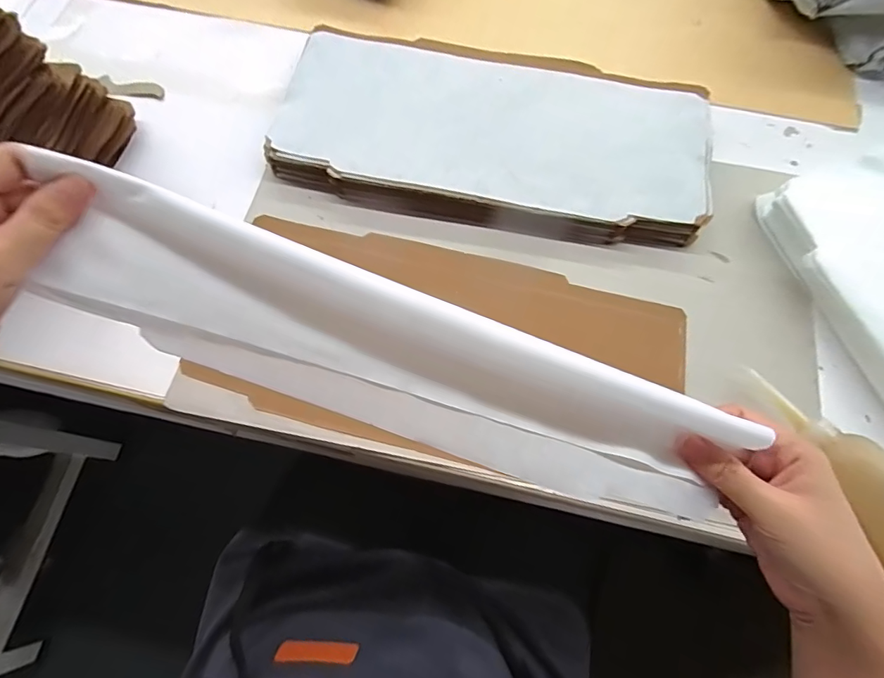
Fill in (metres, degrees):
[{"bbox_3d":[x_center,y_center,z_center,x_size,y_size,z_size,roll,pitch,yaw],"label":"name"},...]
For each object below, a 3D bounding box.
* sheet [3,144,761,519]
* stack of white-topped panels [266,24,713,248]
[{"bbox_3d":[-0.022,0.010,0.271,0.391,0.067,0.085,20,73,-7],"label":"sheet"},{"bbox_3d":[0.049,-0.207,0.475,0.435,0.042,0.204,10,72,4],"label":"stack of white-topped panels"}]

